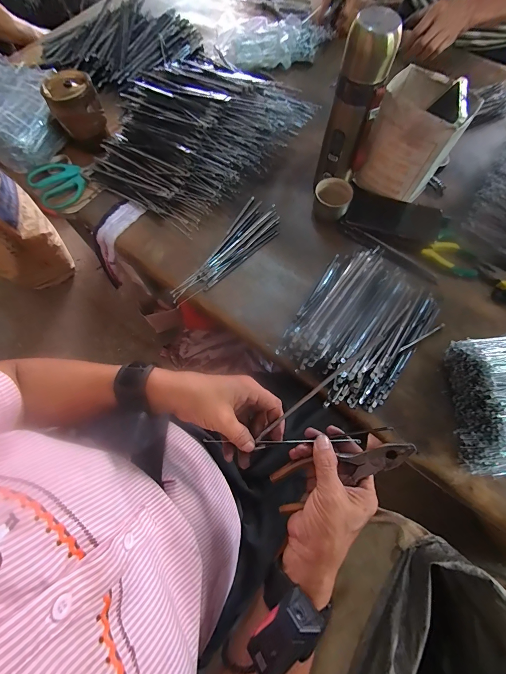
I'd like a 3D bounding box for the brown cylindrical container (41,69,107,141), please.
[{"bbox_3d":[-0.320,-0.420,0.541,0.082,0.078,0.069,-20,72,-7],"label":"brown cylindrical container"}]

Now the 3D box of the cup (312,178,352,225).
[{"bbox_3d":[0.141,-0.241,0.523,0.058,0.050,0.057,0,71,0],"label":"cup"}]

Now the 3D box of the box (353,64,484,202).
[{"bbox_3d":[0.254,-0.319,0.481,0.120,0.142,0.101,29,74,9],"label":"box"}]

